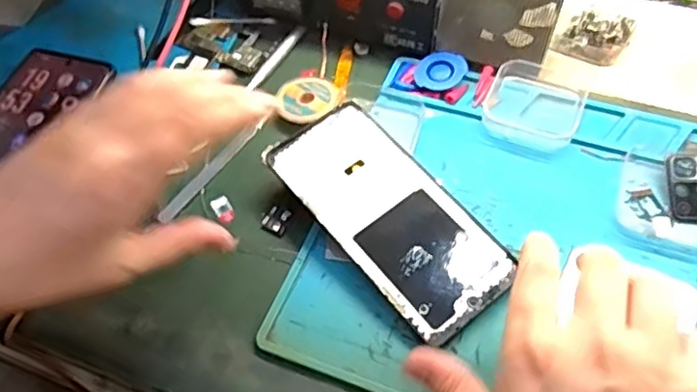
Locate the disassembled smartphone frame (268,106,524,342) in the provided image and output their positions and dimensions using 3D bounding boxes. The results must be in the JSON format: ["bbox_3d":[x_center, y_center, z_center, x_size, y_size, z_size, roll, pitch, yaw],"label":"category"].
[{"bbox_3d":[0.023,0.009,0.371,0.073,0.007,0.161,-33,65,-18],"label":"disassembled smartphone frame"}]

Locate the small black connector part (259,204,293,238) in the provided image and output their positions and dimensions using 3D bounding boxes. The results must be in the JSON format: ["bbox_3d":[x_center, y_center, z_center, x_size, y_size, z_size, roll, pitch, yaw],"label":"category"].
[{"bbox_3d":[-0.047,0.014,0.389,0.020,0.004,0.019,24,60,19],"label":"small black connector part"}]

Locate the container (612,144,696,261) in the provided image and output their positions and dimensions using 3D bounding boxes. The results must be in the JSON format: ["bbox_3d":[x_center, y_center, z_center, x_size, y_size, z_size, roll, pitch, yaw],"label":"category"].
[{"bbox_3d":[0.200,0.003,0.373,0.063,0.015,0.069,17,58,15],"label":"container"}]

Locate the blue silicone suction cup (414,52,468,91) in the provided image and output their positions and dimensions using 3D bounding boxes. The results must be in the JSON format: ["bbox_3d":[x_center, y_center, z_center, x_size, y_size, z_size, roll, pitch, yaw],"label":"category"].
[{"bbox_3d":[0.068,-0.091,0.448,0.036,0.011,0.031,9,56,10],"label":"blue silicone suction cup"}]

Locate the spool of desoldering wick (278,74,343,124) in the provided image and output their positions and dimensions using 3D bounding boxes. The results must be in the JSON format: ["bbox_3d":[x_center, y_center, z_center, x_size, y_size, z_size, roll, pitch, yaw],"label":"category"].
[{"bbox_3d":[-0.028,-0.070,0.441,0.044,0.011,0.050,-3,55,2],"label":"spool of desoldering wick"}]

